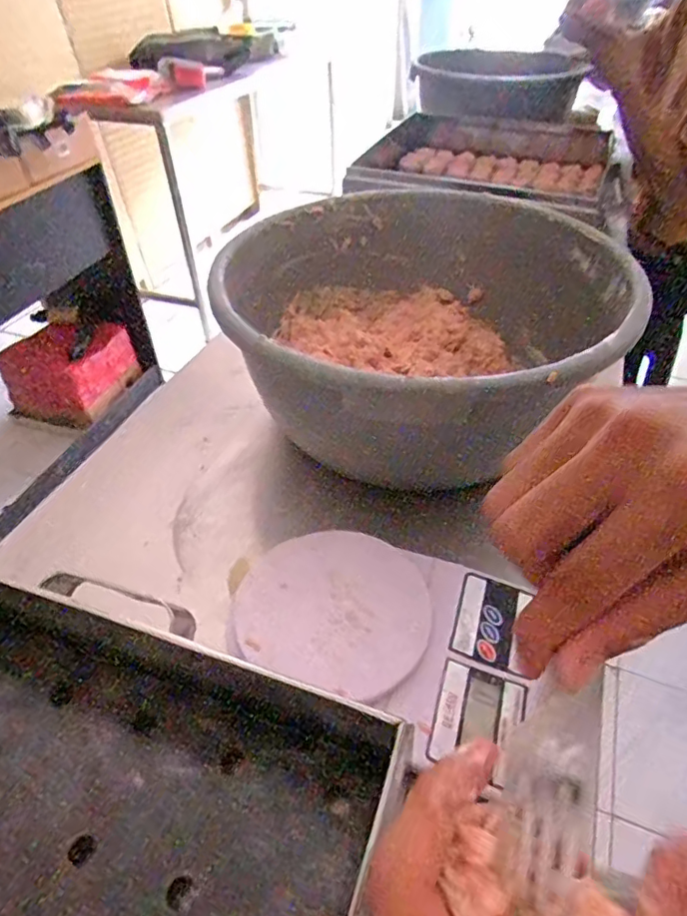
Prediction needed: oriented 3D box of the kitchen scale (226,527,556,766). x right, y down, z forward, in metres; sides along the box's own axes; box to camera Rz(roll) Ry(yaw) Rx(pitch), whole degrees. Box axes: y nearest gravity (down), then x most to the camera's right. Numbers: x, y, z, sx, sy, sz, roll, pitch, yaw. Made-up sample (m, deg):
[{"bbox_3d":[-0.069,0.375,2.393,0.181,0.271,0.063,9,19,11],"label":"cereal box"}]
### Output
[{"bbox_3d":[0.027,0.125,0.396,0.211,0.037,0.143,16,46,16],"label":"kitchen scale"}]

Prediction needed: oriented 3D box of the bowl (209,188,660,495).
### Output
[{"bbox_3d":[0.065,-0.123,0.555,0.346,0.165,0.367,0,44,0],"label":"bowl"}]

